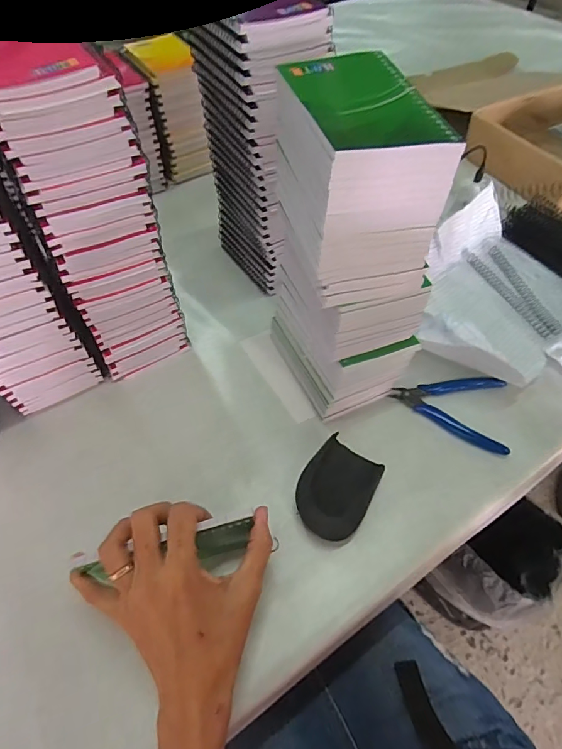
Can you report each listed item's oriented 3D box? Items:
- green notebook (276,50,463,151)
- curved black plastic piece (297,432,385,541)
[{"bbox_3d":[0.050,-0.178,0.284,0.076,0.009,0.125,-13,55,-8],"label":"green notebook"},{"bbox_3d":[0.051,0.107,0.414,0.064,0.023,0.088,25,58,18],"label":"curved black plastic piece"}]

